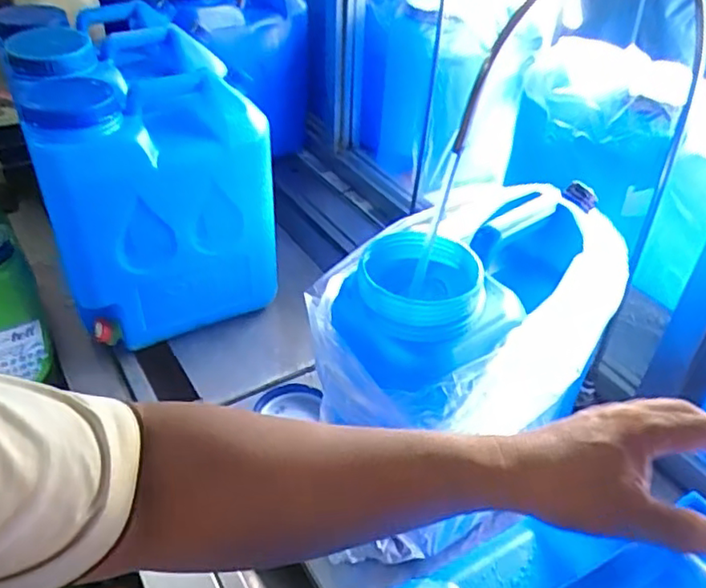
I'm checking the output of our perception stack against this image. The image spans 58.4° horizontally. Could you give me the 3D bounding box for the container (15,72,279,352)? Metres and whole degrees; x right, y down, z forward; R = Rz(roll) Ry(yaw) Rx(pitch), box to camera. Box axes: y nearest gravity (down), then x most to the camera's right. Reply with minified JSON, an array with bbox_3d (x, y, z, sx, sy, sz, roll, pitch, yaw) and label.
[{"bbox_3d":[-0.307,-0.143,1.045,0.344,0.395,0.175,-12,42,-16],"label":"container"}]

